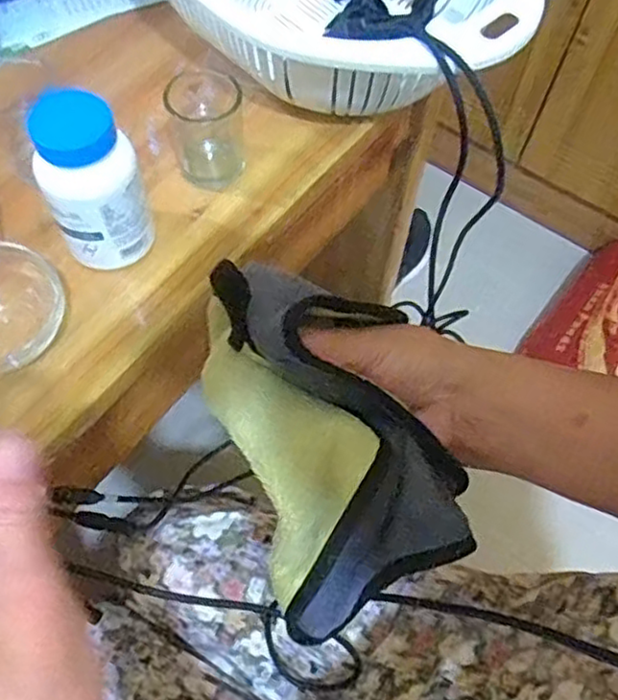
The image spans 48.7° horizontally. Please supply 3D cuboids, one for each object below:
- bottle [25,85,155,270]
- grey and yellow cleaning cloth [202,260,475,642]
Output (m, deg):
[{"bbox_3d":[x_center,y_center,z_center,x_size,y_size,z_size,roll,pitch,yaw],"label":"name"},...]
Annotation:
[{"bbox_3d":[-0.134,-0.103,0.425,0.058,0.105,0.048,-17,64,-13],"label":"bottle"},{"bbox_3d":[0.010,0.041,0.318,0.094,0.107,0.142,-20,65,-14],"label":"grey and yellow cleaning cloth"}]

